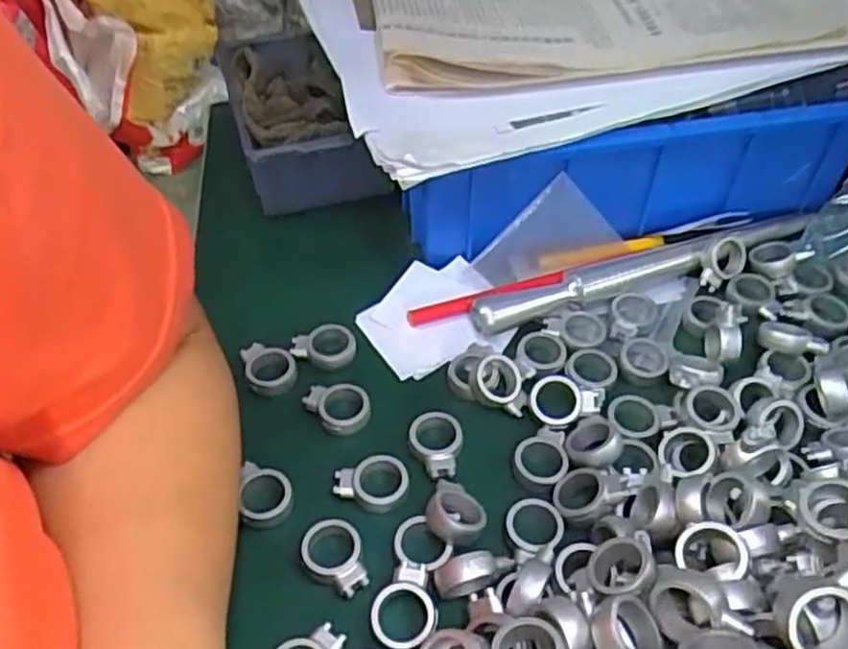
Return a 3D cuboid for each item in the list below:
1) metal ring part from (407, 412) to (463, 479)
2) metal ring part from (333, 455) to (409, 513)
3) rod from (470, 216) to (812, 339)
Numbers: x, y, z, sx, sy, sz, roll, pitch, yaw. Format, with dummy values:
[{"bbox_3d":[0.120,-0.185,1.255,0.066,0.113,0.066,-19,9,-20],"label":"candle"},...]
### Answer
[{"bbox_3d":[0.006,0.058,0.355,0.026,0.008,0.034,-3,48,-1],"label":"metal ring part"},{"bbox_3d":[-0.025,0.073,0.342,0.034,0.006,0.025,1,48,3],"label":"metal ring part"},{"bbox_3d":[0.134,-0.035,0.430,0.228,0.016,0.018,-17,49,-13],"label":"rod"}]

